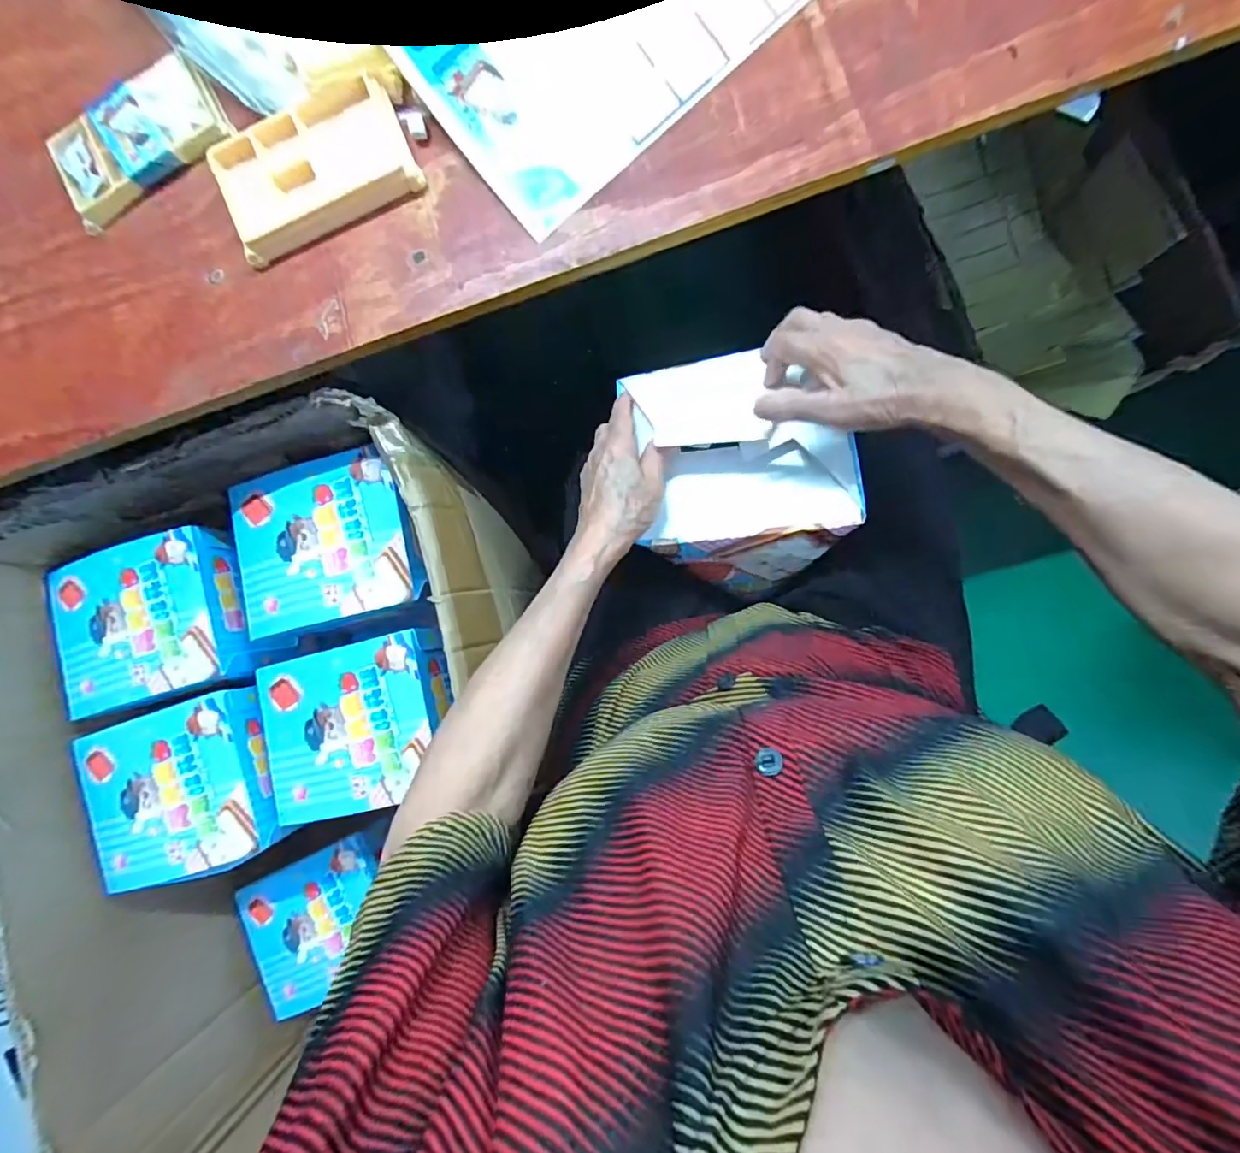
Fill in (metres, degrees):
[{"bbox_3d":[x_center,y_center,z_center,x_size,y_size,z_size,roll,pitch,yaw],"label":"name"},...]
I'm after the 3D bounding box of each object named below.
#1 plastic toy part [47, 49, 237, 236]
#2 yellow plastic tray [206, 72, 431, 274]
[{"bbox_3d":[-0.361,-0.329,0.416,0.133,0.017,0.079,-27,84,6],"label":"plastic toy part"},{"bbox_3d":[-0.214,-0.284,0.390,0.134,0.027,0.072,-20,85,7],"label":"yellow plastic tray"}]

